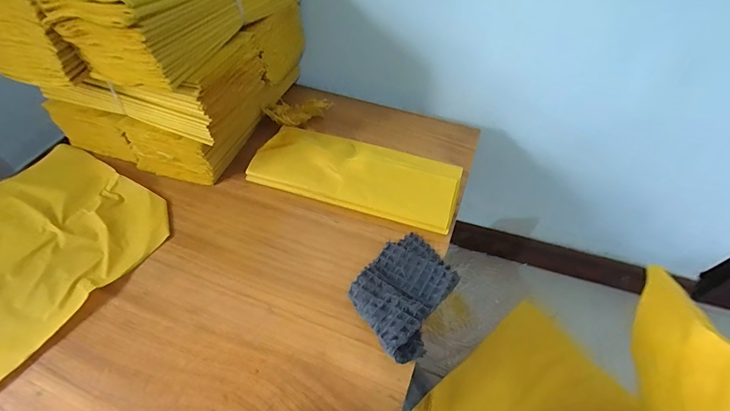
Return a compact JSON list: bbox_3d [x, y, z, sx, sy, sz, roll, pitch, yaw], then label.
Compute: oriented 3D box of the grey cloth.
[{"bbox_3d":[0.049,0.101,0.422,0.104,0.026,0.156,28,57,20],"label":"grey cloth"}]

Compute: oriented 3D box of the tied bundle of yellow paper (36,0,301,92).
[{"bbox_3d":[-0.230,-0.294,0.476,0.133,0.096,0.330,20,54,14],"label":"tied bundle of yellow paper"}]

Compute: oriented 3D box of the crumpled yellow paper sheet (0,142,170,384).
[{"bbox_3d":[-0.464,0.052,0.466,0.305,0.031,0.294,26,54,17],"label":"crumpled yellow paper sheet"}]

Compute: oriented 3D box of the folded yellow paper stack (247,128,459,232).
[{"bbox_3d":[-0.018,-0.049,0.532,0.321,0.033,0.131,16,53,12],"label":"folded yellow paper stack"}]

